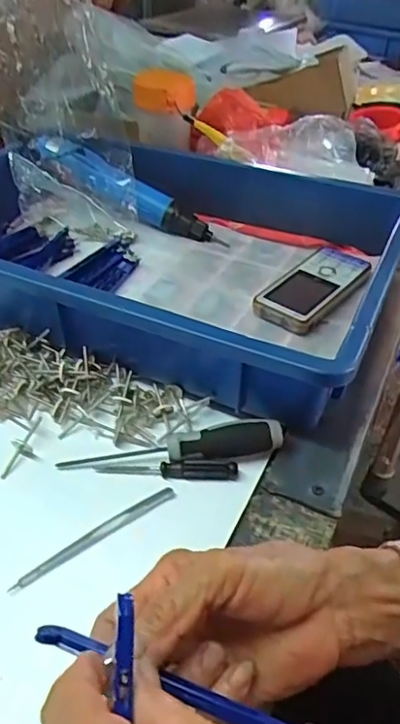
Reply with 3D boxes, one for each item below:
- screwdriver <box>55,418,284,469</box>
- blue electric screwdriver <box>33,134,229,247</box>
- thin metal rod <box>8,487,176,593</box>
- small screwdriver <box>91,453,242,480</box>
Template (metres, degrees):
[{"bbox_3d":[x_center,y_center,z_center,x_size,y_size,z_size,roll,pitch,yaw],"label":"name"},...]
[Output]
[{"bbox_3d":[-0.017,0.053,0.374,0.145,0.022,0.022,-1,40,-4],"label":"screwdriver"},{"bbox_3d":[-0.078,-0.183,0.604,0.226,0.036,0.032,30,43,1],"label":"blue electric screwdriver"},{"bbox_3d":[-0.061,0.103,0.333,0.106,0.009,0.008,-24,47,-28],"label":"thin metal rod"},{"bbox_3d":[-0.022,0.067,0.368,0.093,0.009,0.013,3,40,1],"label":"small screwdriver"}]

